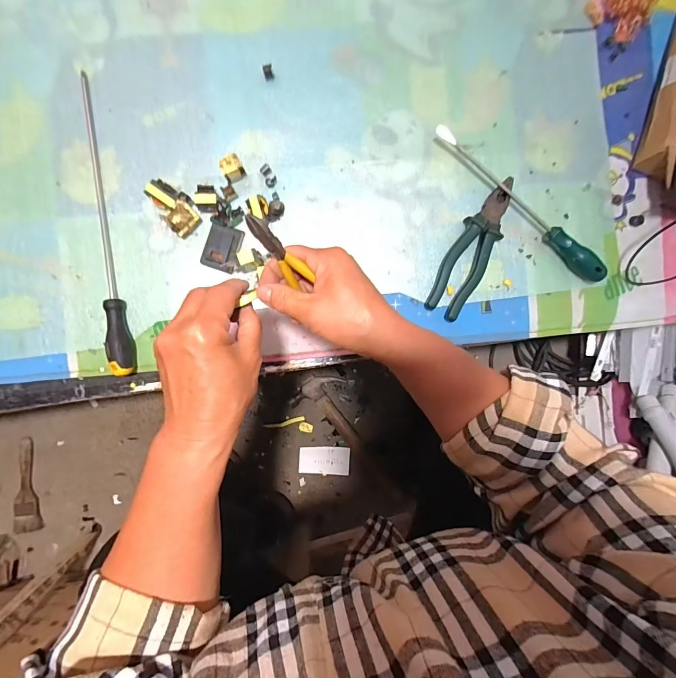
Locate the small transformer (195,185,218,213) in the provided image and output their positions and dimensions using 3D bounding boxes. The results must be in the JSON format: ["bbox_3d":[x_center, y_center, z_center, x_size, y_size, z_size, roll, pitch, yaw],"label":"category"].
[{"bbox_3d":[-0.168,-0.180,0.471,0.027,0.015,0.032,3,91,-2],"label":"small transformer"}]

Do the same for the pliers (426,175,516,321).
[{"bbox_3d":[0.177,-0.119,0.478,0.048,0.019,0.193,28,90,-2],"label":"pliers"}]

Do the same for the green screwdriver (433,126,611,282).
[{"bbox_3d":[0.239,-0.175,0.472,0.282,0.036,0.025,40,90,-2],"label":"green screwdriver"}]

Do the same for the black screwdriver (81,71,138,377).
[{"bbox_3d":[-0.292,-0.145,0.460,0.030,0.024,0.383,-7,91,-1],"label":"black screwdriver"}]

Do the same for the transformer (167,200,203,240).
[{"bbox_3d":[-0.196,-0.151,0.464,0.030,0.028,0.035,45,90,-2],"label":"transformer"}]

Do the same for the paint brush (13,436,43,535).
[{"bbox_3d":[-0.644,0.301,0.746,0.049,0.015,0.188,-7,90,-3],"label":"paint brush"}]

